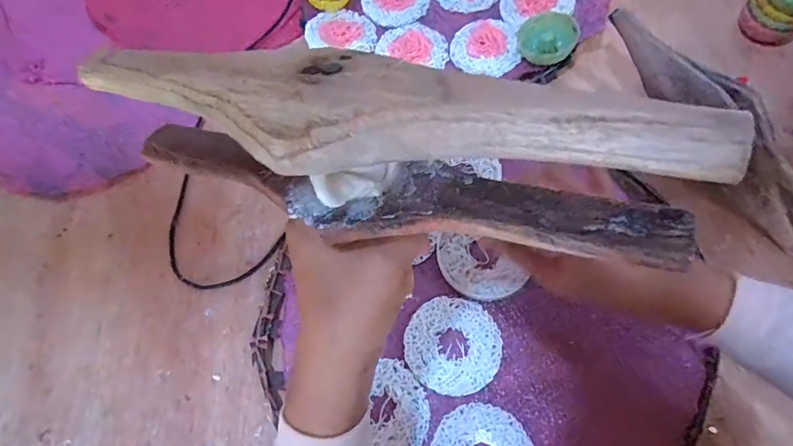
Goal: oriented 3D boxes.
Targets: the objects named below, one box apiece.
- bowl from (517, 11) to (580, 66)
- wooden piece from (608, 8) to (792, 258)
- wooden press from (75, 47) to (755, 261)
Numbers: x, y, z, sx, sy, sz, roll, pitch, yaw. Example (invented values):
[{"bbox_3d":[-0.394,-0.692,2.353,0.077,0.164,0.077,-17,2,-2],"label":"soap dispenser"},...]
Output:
[{"bbox_3d":[0.160,-0.198,0.471,0.059,0.020,0.062,-1,69,2],"label":"bowl"},{"bbox_3d":[0.305,-0.089,0.417,0.058,0.049,0.289,-39,90,-12],"label":"wooden piece"},{"bbox_3d":[-0.023,-0.032,0.182,0.263,0.066,0.051,11,70,16],"label":"wooden press"}]

